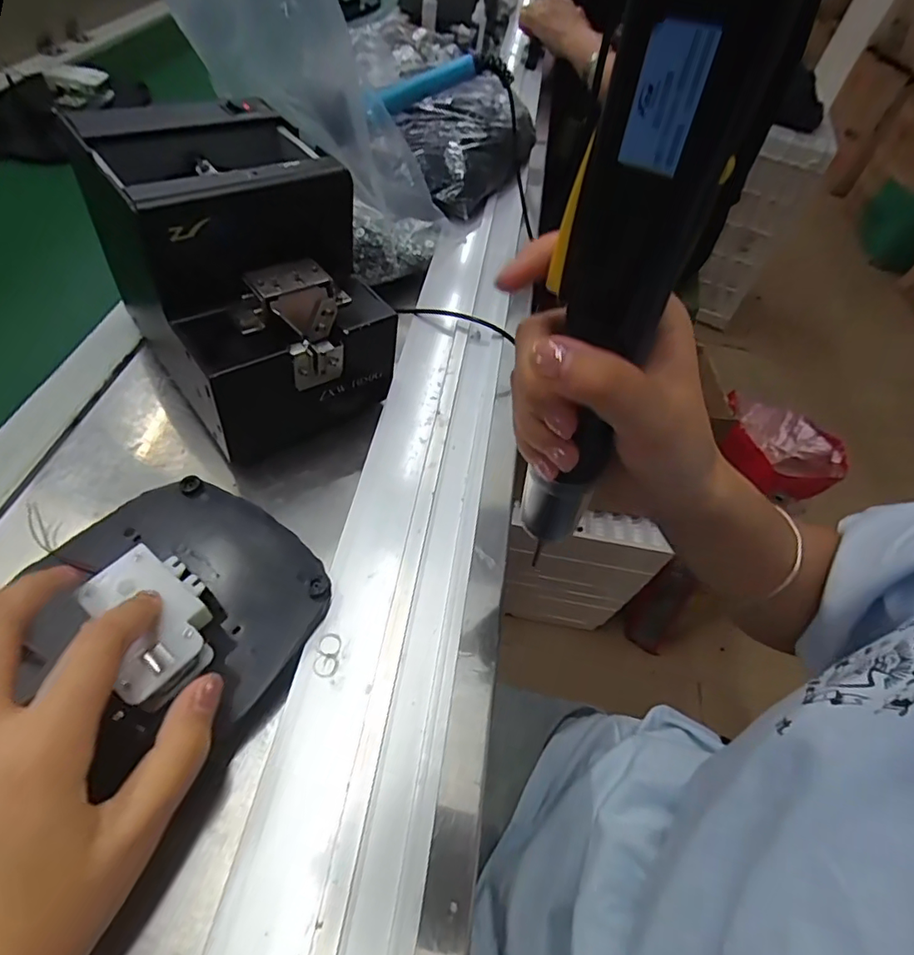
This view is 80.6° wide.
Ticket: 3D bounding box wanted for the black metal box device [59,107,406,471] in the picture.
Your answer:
[{"bbox_3d":[-0.138,-0.132,0.352,0.137,0.139,0.165,-28,57,-25],"label":"black metal box device"}]

